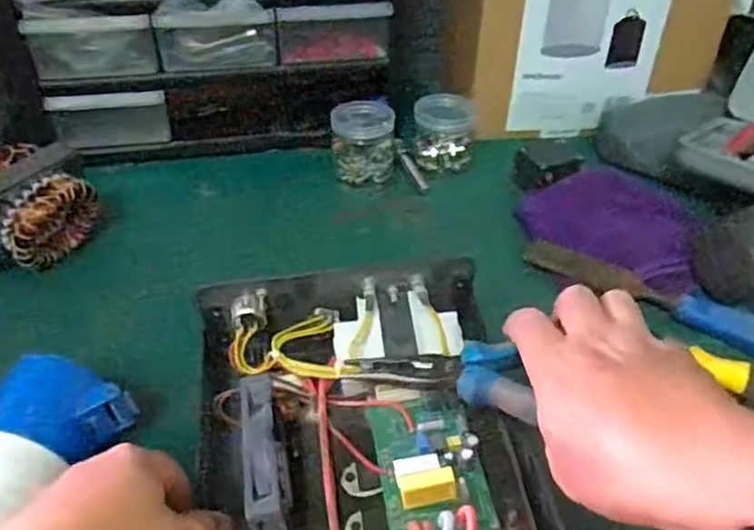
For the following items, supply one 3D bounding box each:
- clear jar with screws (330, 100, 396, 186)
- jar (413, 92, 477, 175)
[{"bbox_3d":[-0.013,-0.122,0.675,0.061,0.070,0.056,1,38,-1],"label":"clear jar with screws"},{"bbox_3d":[0.071,-0.139,0.690,0.065,0.064,0.063,6,38,6],"label":"jar"}]

